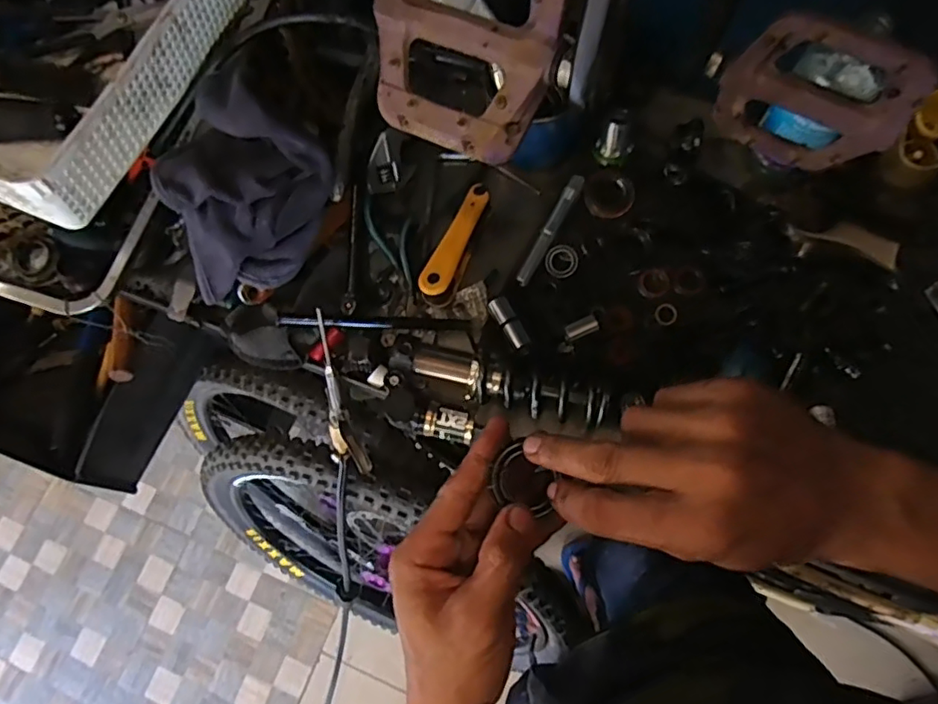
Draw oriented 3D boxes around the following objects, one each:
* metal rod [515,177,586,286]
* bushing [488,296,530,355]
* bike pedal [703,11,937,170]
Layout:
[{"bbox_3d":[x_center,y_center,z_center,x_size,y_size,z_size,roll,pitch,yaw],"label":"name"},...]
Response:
[{"bbox_3d":[0.083,-0.125,0.600,0.014,0.013,0.130,27,77,12],"label":"metal rod"},{"bbox_3d":[0.041,-0.026,0.573,0.019,0.013,0.064,-26,73,-3],"label":"bushing"},{"bbox_3d":[0.189,-0.145,0.334,0.105,0.101,0.015,28,78,12],"label":"bike pedal"}]

